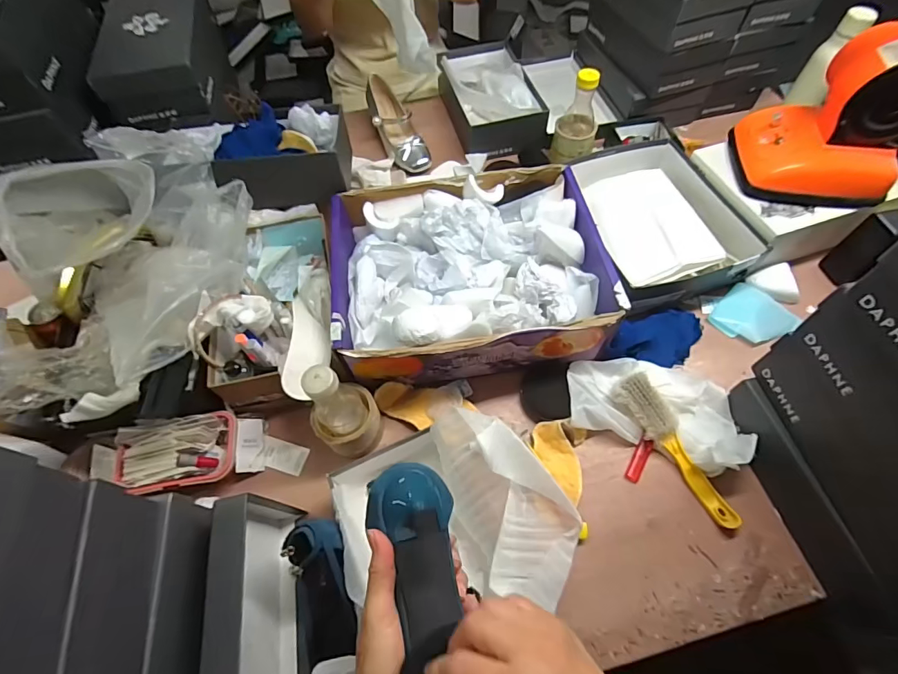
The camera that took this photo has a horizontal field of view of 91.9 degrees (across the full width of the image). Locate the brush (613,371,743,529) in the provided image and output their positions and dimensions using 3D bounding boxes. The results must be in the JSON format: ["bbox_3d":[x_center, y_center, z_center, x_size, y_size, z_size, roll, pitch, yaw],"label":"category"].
[{"bbox_3d":[0.316,0.157,0.605,0.056,0.046,0.224,-26,62,-12],"label":"brush"}]

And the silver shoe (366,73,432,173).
[{"bbox_3d":[-0.117,-0.464,0.959,0.079,0.057,0.233,-25,78,-11],"label":"silver shoe"}]

